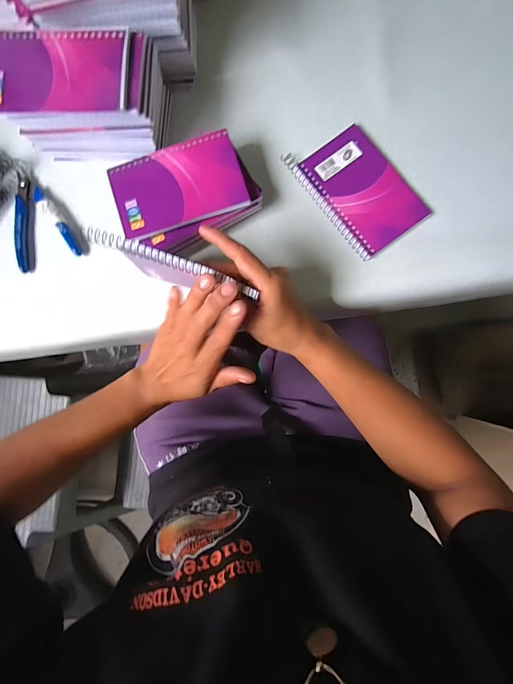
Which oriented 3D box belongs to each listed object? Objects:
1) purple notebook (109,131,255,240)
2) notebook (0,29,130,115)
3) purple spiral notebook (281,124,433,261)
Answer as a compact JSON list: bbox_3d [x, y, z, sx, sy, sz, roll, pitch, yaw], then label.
[{"bbox_3d":[-0.078,-0.156,0.331,0.127,0.006,0.079,-19,86,2],"label":"purple notebook"},{"bbox_3d":[-0.178,-0.238,0.292,0.129,0.006,0.073,0,87,5],"label":"notebook"},{"bbox_3d":[0.106,-0.164,0.351,0.085,0.013,0.138,-36,85,2],"label":"purple spiral notebook"}]

